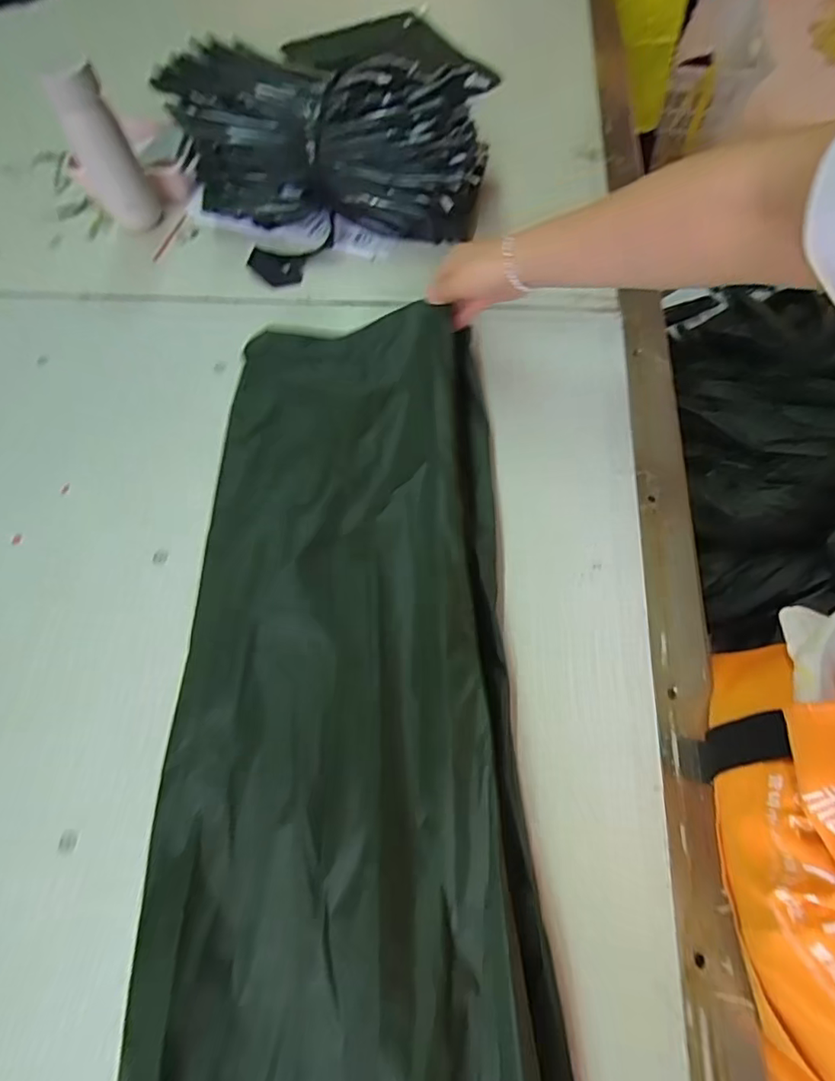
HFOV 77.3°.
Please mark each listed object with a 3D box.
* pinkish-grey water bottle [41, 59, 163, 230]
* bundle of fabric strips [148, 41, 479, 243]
[{"bbox_3d":[-0.387,-0.481,0.653,0.065,0.172,0.054,-27,66,-9],"label":"pinkish-grey water bottle"},{"bbox_3d":[-0.119,-0.496,0.665,0.404,0.141,0.166,10,66,8],"label":"bundle of fabric strips"}]

